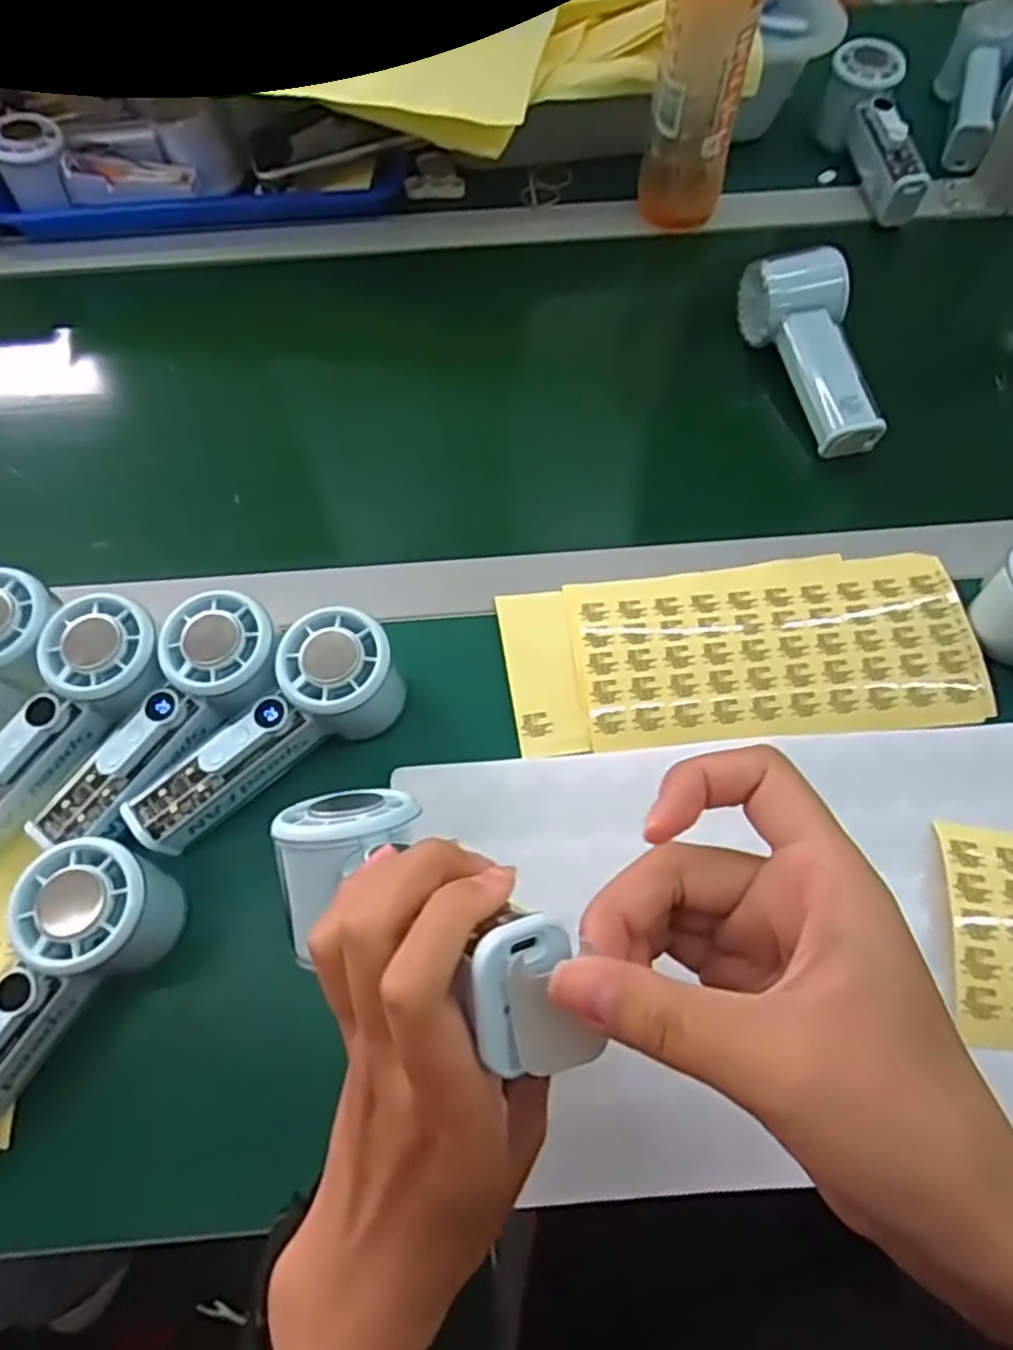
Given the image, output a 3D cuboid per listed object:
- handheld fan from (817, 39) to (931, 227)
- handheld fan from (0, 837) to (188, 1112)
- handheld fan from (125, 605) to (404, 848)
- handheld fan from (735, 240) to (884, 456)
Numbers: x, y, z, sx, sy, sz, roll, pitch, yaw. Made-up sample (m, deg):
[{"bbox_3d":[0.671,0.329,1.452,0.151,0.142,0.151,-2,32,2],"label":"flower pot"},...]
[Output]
[{"bbox_3d":[0.296,-0.440,0.596,0.055,0.059,0.148,-1,64,0],"label":"handheld fan"},{"bbox_3d":[-0.217,0.147,0.330,0.049,0.060,0.152,31,68,15],"label":"handheld fan"},{"bbox_3d":[-0.126,0.027,0.383,0.150,0.057,0.053,-32,68,-14],"label":"handheld fan"},{"bbox_3d":[0.211,-0.222,0.502,0.057,0.045,0.150,-9,64,-4],"label":"handheld fan"}]

